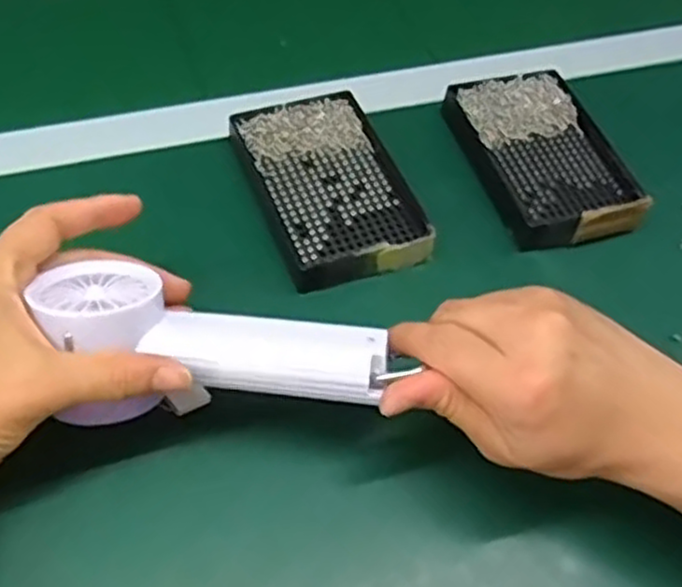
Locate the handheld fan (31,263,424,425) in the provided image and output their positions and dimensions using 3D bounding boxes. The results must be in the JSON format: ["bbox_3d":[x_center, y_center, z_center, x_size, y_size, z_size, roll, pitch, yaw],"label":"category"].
[{"bbox_3d":[-0.061,0.029,0.356,0.170,0.047,0.070,11,54,4],"label":"handheld fan"}]

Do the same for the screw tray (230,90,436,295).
[{"bbox_3d":[-0.009,-0.069,0.482,0.089,0.024,0.142,-17,57,-17],"label":"screw tray"}]

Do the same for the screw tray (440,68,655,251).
[{"bbox_3d":[0.138,-0.094,0.512,0.091,0.028,0.147,-15,57,-16],"label":"screw tray"}]

